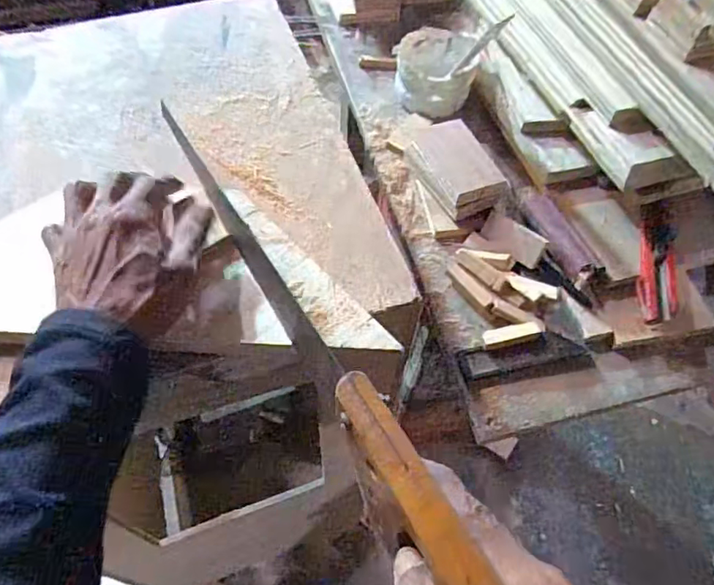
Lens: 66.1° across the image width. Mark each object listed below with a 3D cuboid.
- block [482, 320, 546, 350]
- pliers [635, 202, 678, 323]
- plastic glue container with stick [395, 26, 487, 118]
[{"bbox_3d":[0.136,0.036,0.475,0.056,0.012,0.015,-12,60,-9],"label":"block"},{"bbox_3d":[0.269,-0.027,0.487,0.029,0.023,0.119,14,59,6],"label":"pliers"},{"bbox_3d":[0.088,-0.252,0.617,0.090,0.055,0.101,17,59,8],"label":"plastic glue container with stick"}]

